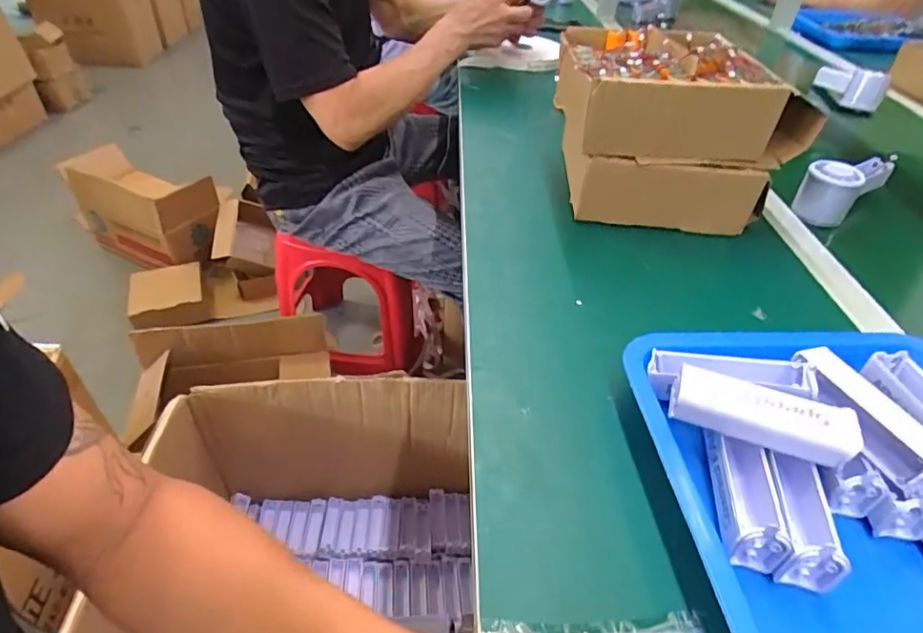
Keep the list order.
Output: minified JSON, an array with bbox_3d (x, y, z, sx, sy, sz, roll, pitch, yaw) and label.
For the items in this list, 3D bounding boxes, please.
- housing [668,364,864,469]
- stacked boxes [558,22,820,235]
[{"bbox_3d":[0.184,0.061,0.335,0.104,0.025,0.029,16,42,13],"label":"housing"},{"bbox_3d":[0.222,-0.215,0.606,0.226,0.168,0.218,0,41,-4],"label":"stacked boxes"}]

